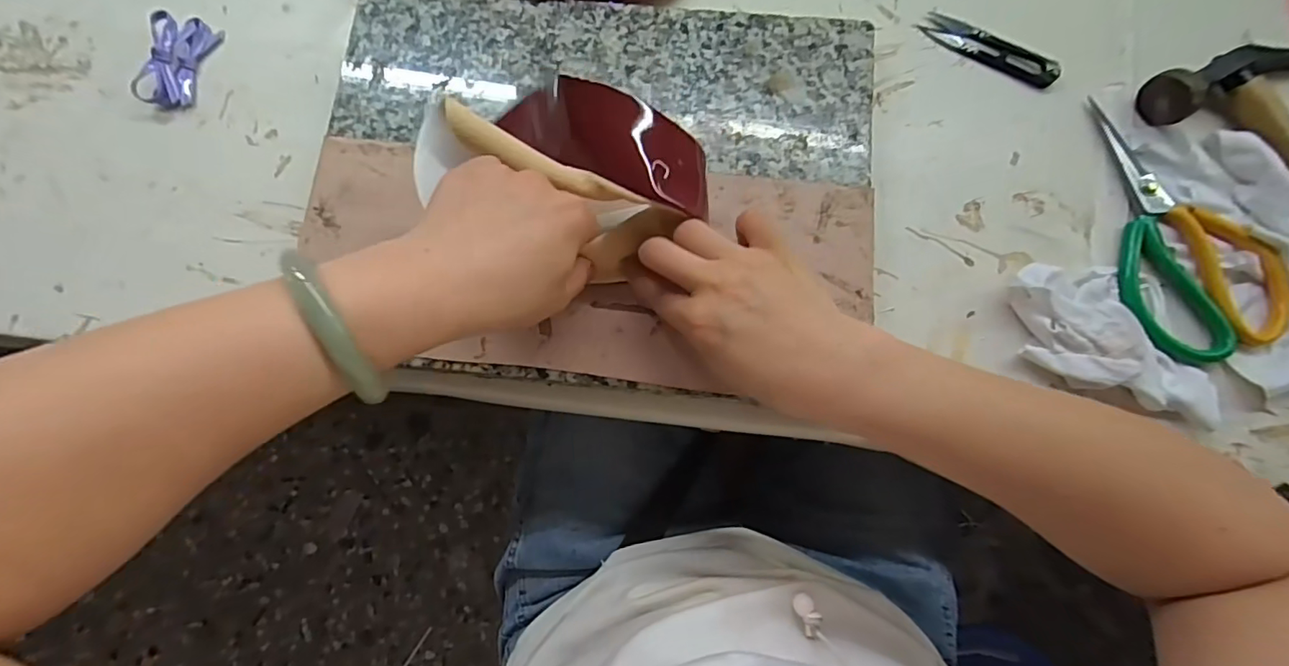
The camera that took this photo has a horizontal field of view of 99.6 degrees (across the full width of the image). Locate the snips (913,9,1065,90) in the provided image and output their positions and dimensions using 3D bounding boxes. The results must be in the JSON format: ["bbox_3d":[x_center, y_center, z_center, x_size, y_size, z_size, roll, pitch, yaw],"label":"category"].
[{"bbox_3d":[0.253,-0.210,0.398,0.099,0.014,0.025,30,81,7],"label":"snips"}]

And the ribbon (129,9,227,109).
[{"bbox_3d":[-0.358,-0.208,0.416,0.037,0.020,0.074,12,79,4],"label":"ribbon"}]

